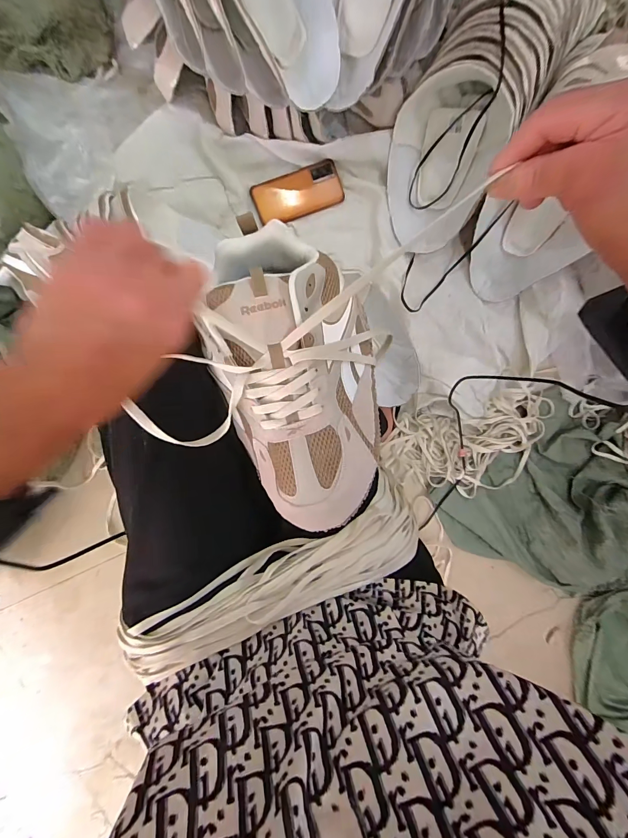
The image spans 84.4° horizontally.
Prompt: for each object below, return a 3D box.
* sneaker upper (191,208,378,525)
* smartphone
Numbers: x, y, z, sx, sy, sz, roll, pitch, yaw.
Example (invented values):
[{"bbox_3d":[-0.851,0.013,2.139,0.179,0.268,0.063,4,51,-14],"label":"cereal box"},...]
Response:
[{"bbox_3d":[-0.008,-0.038,0.307,0.136,0.066,0.265,-16,97,-4],"label":"sneaker upper"},{"bbox_3d":[-0.029,-0.418,0.643,0.163,0.010,0.076,-21,97,-3],"label":"smartphone"}]

